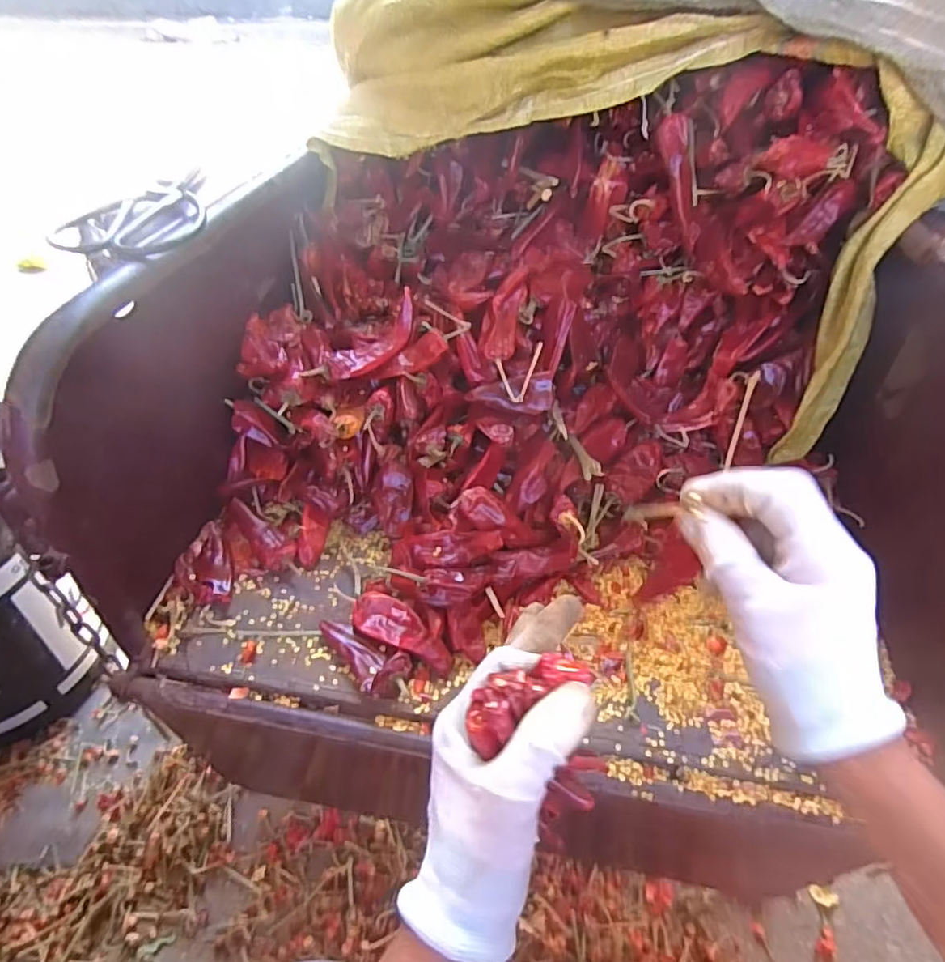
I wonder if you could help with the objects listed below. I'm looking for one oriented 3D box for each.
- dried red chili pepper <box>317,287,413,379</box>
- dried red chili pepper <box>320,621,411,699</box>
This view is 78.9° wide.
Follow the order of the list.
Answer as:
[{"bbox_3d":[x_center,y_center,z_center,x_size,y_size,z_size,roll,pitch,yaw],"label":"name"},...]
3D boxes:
[{"bbox_3d":[-0.083,-0.116,0.477,0.097,0.028,0.029,-40,57,-14],"label":"dried red chili pepper"},{"bbox_3d":[-0.078,0.122,0.394,0.072,0.021,0.030,20,47,17],"label":"dried red chili pepper"}]

